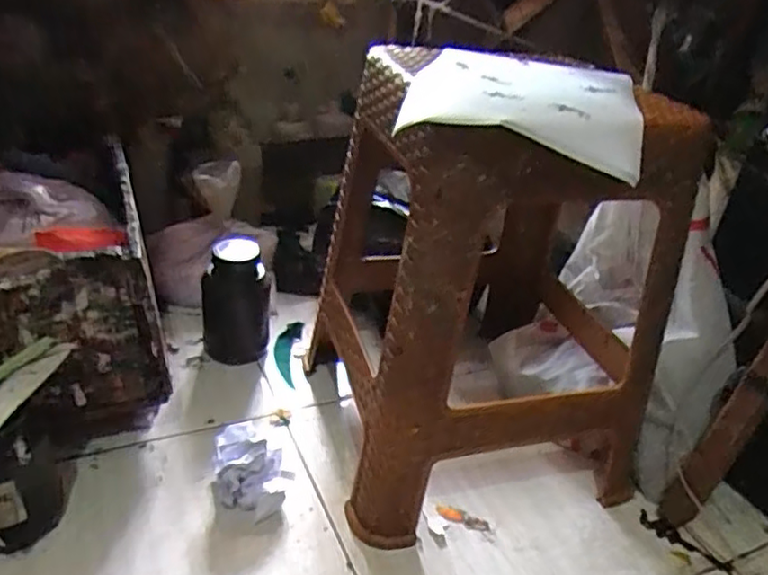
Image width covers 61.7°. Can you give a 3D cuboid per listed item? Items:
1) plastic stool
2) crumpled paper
[{"bbox_3d":[0.114,-0.003,0.762,0.325,0.466,0.326,-3,31,-16],"label":"plastic stool"},{"bbox_3d":[-0.151,0.205,0.744,0.083,0.072,0.102,-1,31,-13],"label":"crumpled paper"}]

